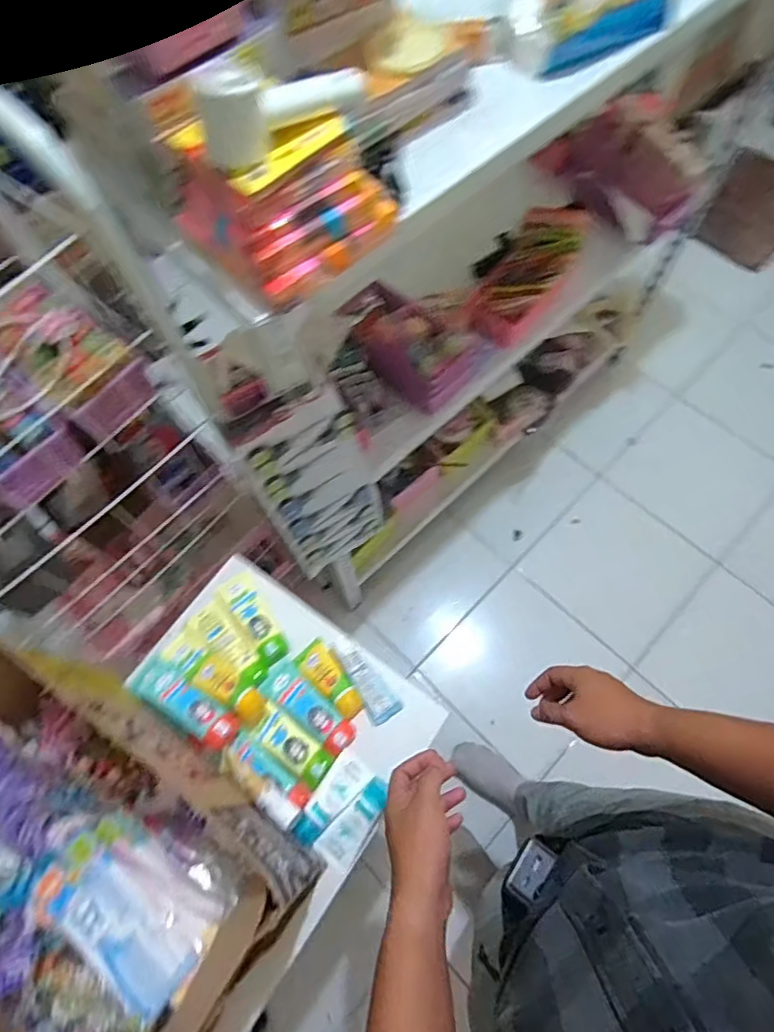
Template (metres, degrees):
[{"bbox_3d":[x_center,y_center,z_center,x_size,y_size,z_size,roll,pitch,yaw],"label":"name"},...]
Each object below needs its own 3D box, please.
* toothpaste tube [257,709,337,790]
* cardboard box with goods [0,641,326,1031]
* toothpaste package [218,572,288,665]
[{"bbox_3d":[-0.118,0.303,0.717,0.108,0.021,0.043,34,73,15],"label":"toothpaste tube"},{"bbox_3d":[-0.336,0.379,0.549,0.396,0.191,0.334,30,71,14],"label":"cardboard box with goods"},{"bbox_3d":[-0.192,0.147,0.792,0.046,0.023,0.144,-33,70,-11],"label":"toothpaste package"}]

